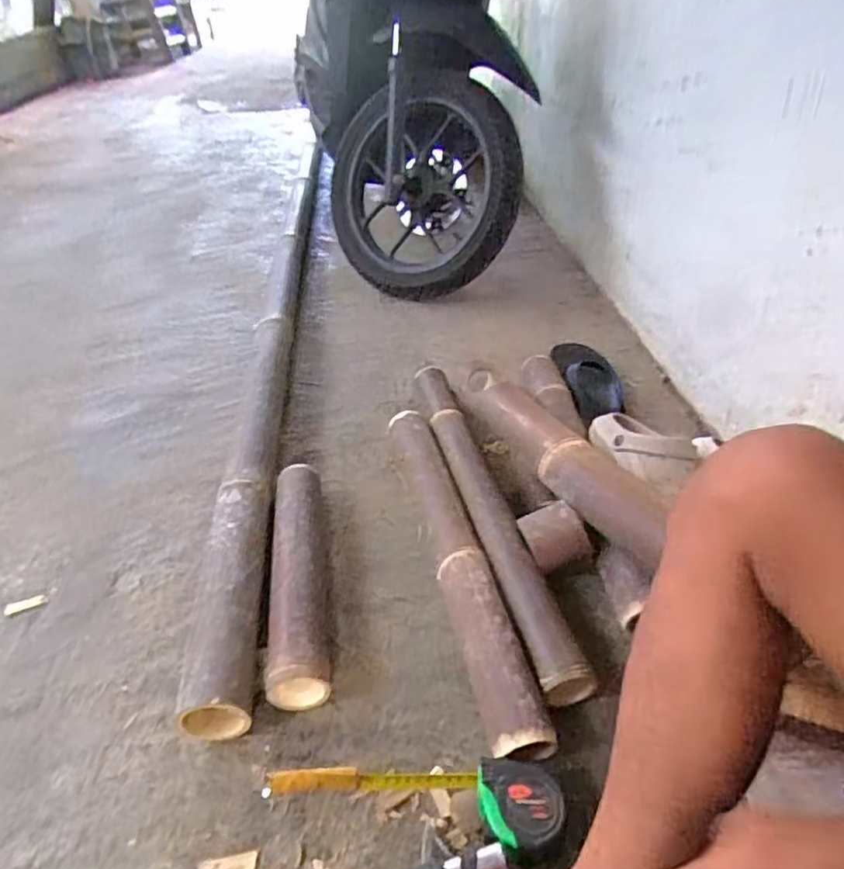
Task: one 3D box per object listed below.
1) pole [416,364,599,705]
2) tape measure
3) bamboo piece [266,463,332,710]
[{"bbox_3d":[0.085,0.093,0.873,0.065,0.068,0.608,-10,42,-12],"label":"pole"},{"bbox_3d":[-0.010,0.343,0.587,0.273,0.060,0.073,3,38,7],"label":"tape measure"},{"bbox_3d":[-0.158,0.175,0.804,0.072,0.076,0.352,-8,39,-6],"label":"bamboo piece"}]

